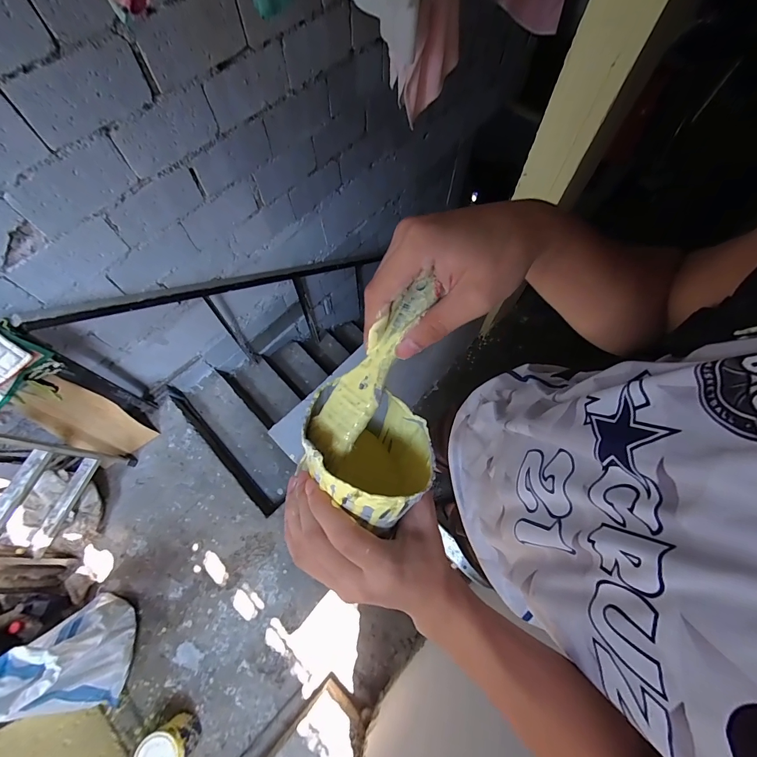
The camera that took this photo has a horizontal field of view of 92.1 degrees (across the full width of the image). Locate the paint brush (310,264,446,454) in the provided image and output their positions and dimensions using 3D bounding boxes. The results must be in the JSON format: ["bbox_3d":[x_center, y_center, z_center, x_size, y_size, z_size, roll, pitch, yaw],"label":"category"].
[{"bbox_3d":[-0.002,-0.012,0.248,0.033,0.022,0.135,32,92,12],"label":"paint brush"}]

